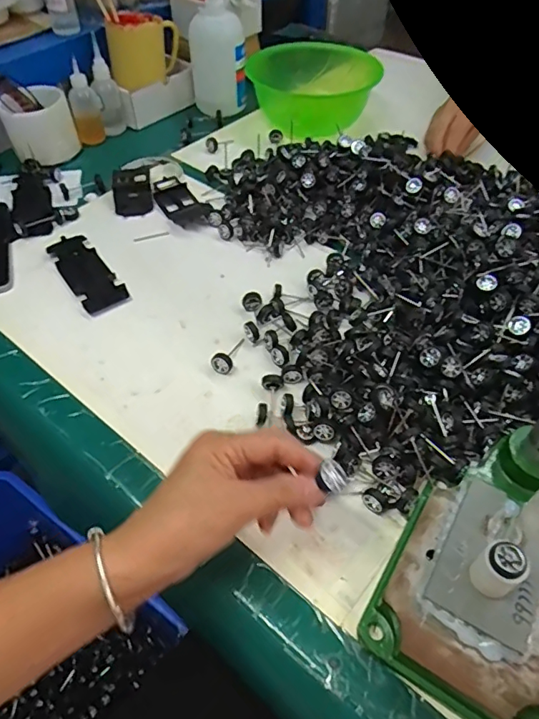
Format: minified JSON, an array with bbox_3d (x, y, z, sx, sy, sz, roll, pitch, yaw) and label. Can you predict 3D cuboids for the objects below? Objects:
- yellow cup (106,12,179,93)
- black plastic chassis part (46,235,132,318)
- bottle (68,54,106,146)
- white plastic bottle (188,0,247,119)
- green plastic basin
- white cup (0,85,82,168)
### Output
[{"bbox_3d":[-0.184,-0.459,0.759,0.099,0.073,0.106,-7,51,-6],"label":"yellow cup"},{"bbox_3d":[-0.202,-0.097,0.563,0.046,0.006,0.133,-29,57,-22],"label":"black plastic chassis part"},{"bbox_3d":[-0.257,-0.356,0.719,0.040,0.097,0.031,-15,52,-12],"label":"bottle"},{"bbox_3d":[-0.077,-0.449,0.759,0.081,0.149,0.080,-7,51,-6],"label":"white plastic bottle"},{"bbox_3d":[0.069,-0.419,0.790,0.189,0.070,0.189,0,51,0],"label":"green plastic basin"},{"bbox_3d":[-0.311,-0.317,0.698,0.087,0.072,0.087,0,51,0],"label":"white cup"}]

